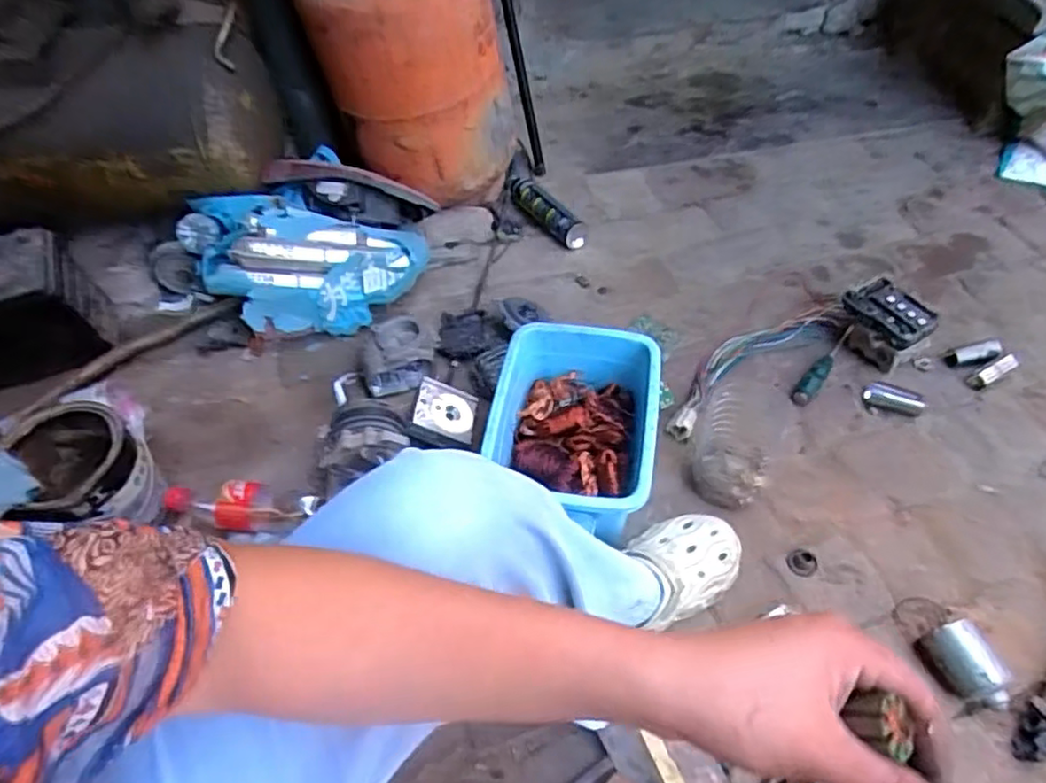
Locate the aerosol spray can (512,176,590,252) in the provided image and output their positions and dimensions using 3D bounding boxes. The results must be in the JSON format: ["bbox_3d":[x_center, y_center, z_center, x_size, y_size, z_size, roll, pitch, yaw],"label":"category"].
[{"bbox_3d":[0.050,-0.351,1.288,0.053,0.049,0.246,-31,56,-19],"label":"aerosol spray can"}]

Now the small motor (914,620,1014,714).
[{"bbox_3d":[0.486,0.301,0.719,0.059,0.059,0.088,-17,52,-7],"label":"small motor"}]

